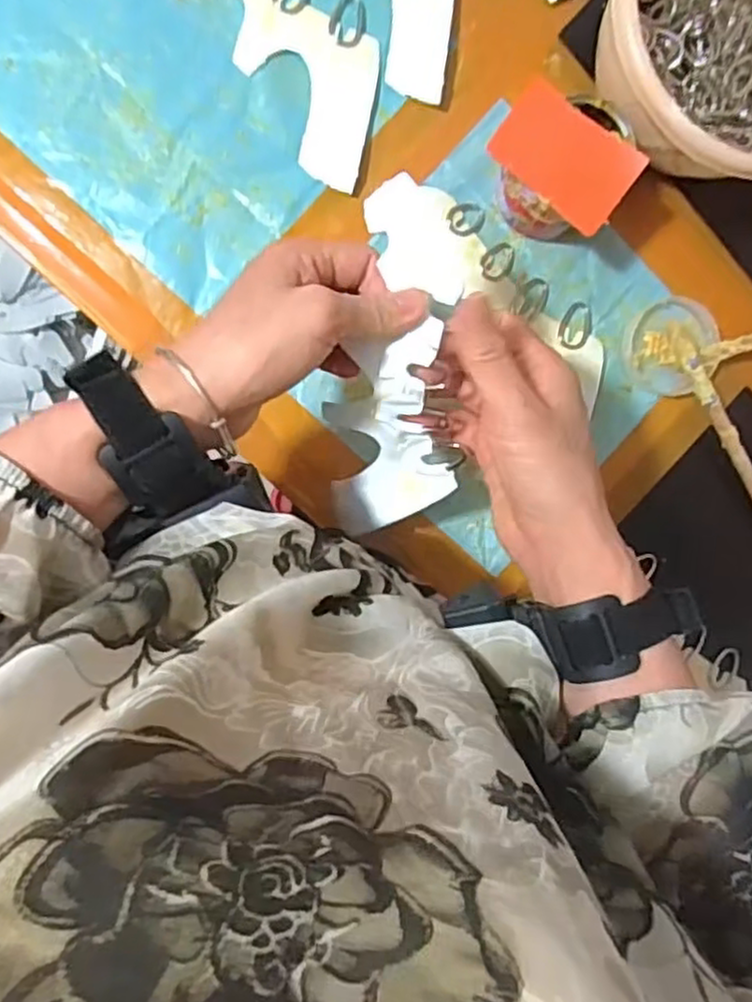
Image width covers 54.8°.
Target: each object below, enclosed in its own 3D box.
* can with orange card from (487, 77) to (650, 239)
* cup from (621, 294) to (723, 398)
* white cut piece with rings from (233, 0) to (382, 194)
[{"bbox_3d":[0.110,-0.206,0.445,0.079,0.080,0.066,36,91,-7],"label":"can with orange card"},{"bbox_3d":[0.206,-0.107,0.498,0.063,0.022,0.066,0,95,-5],"label":"cup"},{"bbox_3d":[-0.067,-0.306,0.448,0.083,0.007,0.216,-41,101,-4],"label":"white cut piece with rings"}]

